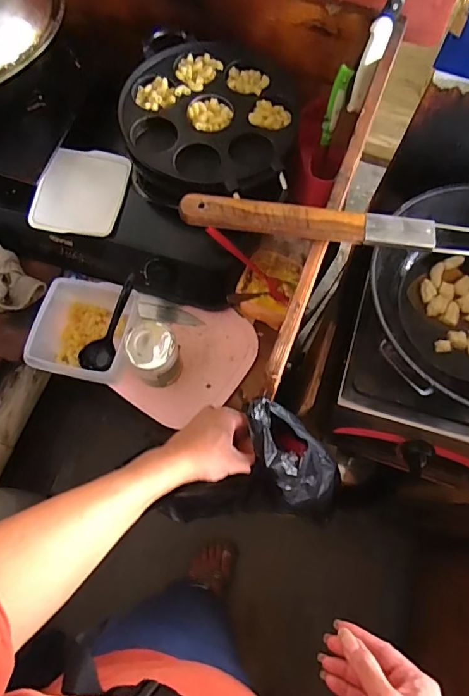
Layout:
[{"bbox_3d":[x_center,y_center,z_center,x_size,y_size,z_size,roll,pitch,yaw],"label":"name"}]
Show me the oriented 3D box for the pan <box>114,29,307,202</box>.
[{"bbox_3d":[-0.037,-0.358,0.710,0.266,0.043,0.284,0,71,1],"label":"pan"}]

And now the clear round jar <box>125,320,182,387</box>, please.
[{"bbox_3d":[-0.119,0.009,0.685,0.068,0.111,0.073,0,71,1],"label":"clear round jar"}]

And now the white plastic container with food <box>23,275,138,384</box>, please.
[{"bbox_3d":[-0.222,-0.026,0.704,0.146,0.092,0.148,0,71,1],"label":"white plastic container with food"}]

